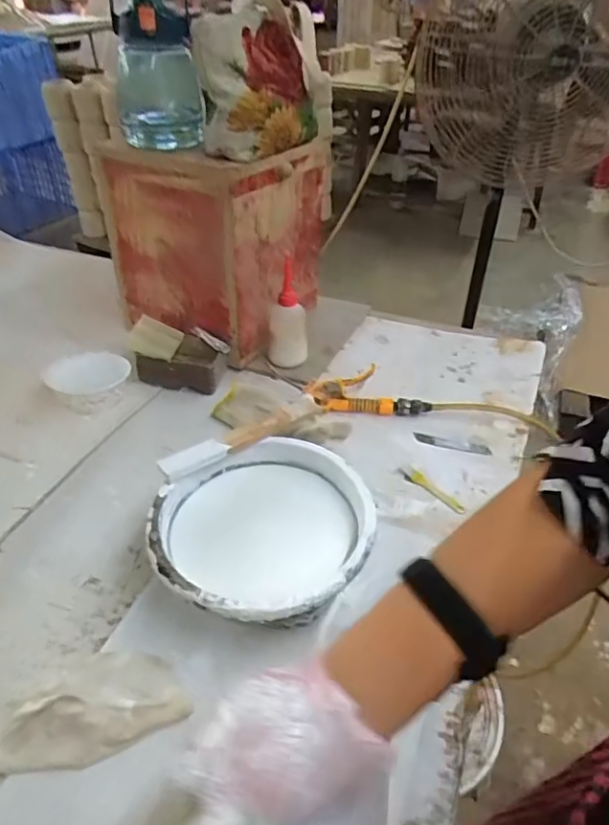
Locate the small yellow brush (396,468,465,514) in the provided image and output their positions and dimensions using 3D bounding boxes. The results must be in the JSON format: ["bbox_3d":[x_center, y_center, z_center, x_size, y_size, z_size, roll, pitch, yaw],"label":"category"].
[{"bbox_3d":[0.157,0.095,0.718,0.020,0.005,0.099,-29,48,-31],"label":"small yellow brush"}]

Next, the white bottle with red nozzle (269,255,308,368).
[{"bbox_3d":[-0.024,-0.152,0.905,0.058,0.154,0.062,2,39,3],"label":"white bottle with red nozzle"}]

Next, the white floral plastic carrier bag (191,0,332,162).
[{"bbox_3d":[-0.050,-0.447,0.768,0.080,0.170,0.196,22,44,26],"label":"white floral plastic carrier bag"}]

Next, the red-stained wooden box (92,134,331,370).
[{"bbox_3d":[-0.144,-0.289,0.956,0.269,0.310,0.252,19,42,22],"label":"red-stained wooden box"}]

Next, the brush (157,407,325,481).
[{"bbox_3d":[-0.066,0.028,0.653,0.200,0.020,0.025,-23,44,-26],"label":"brush"}]

